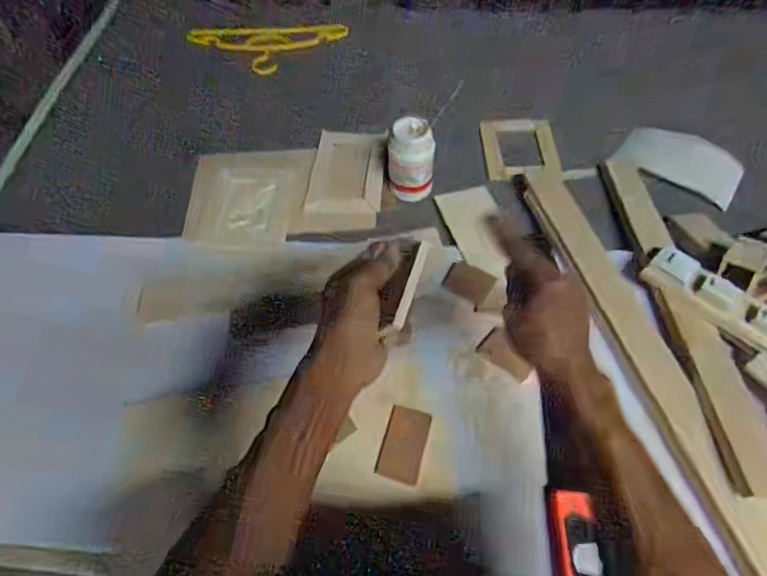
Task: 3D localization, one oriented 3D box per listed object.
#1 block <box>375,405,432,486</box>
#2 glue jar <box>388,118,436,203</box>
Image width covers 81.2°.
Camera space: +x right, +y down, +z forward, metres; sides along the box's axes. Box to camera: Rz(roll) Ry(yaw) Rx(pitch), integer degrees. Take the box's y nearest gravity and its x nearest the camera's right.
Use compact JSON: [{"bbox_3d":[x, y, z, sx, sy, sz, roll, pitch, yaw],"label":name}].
[{"bbox_3d":[0.027,0.197,0.568,0.053,0.011,0.087,14,60,9],"label":"block"},{"bbox_3d":[0.048,-0.217,0.772,0.077,0.124,0.070,0,59,1],"label":"glue jar"}]

